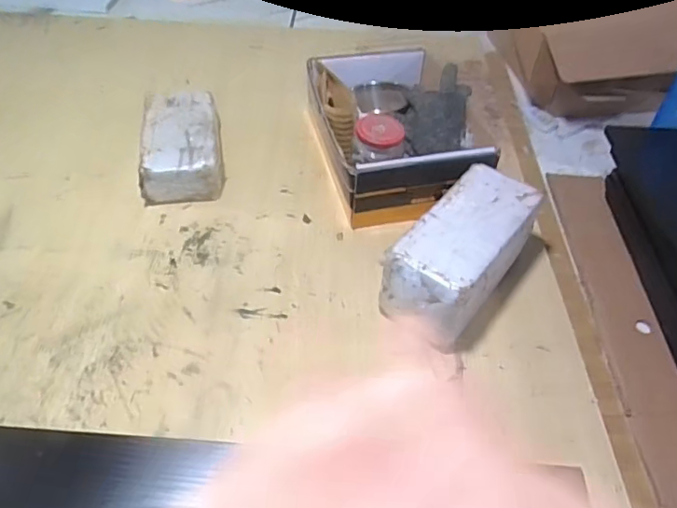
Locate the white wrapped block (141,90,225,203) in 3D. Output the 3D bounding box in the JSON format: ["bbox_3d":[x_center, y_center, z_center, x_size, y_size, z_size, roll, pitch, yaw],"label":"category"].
[{"bbox_3d":[-0.236,-0.166,0.802,0.115,0.066,0.204,-4,48,-9],"label":"white wrapped block"}]

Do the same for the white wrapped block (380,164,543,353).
[{"bbox_3d":[0.147,0.001,0.648,0.106,0.111,0.227,29,52,23],"label":"white wrapped block"}]

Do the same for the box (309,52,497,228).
[{"bbox_3d":[0.083,-0.189,0.814,0.221,0.115,0.315,-5,48,-10],"label":"box"}]

